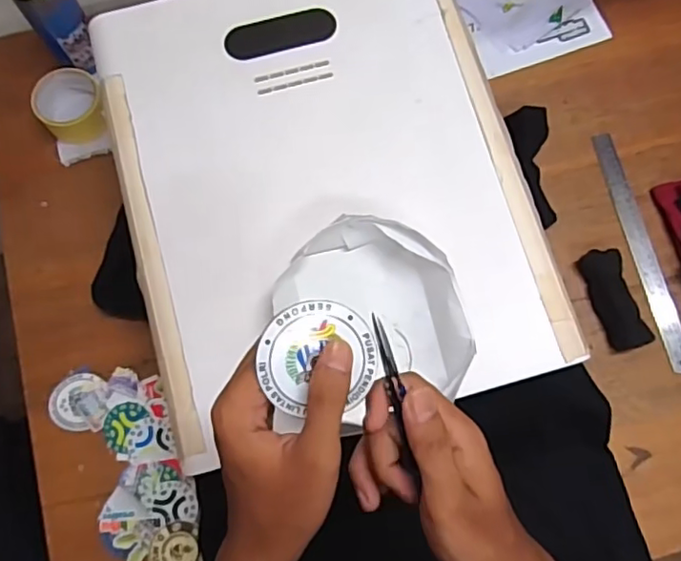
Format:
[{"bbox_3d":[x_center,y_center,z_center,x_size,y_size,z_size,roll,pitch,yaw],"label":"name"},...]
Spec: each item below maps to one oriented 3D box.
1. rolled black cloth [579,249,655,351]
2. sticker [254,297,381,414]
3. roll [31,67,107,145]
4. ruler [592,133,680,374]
[{"bbox_3d":[0.339,0.022,0.726,0.046,0.025,0.123,-16,75,-5],"label":"rolled black cloth"},{"bbox_3d":[-0.012,0.042,0.327,0.063,0.005,0.061,-1,96,-7],"label":"sticker"},{"bbox_3d":[-0.363,-0.235,0.788,0.082,0.036,0.094,-8,75,-3],"label":"roll"},{"bbox_3d":[0.386,-0.042,0.754,0.031,0.007,0.319,-13,76,-2],"label":"ruler"}]

